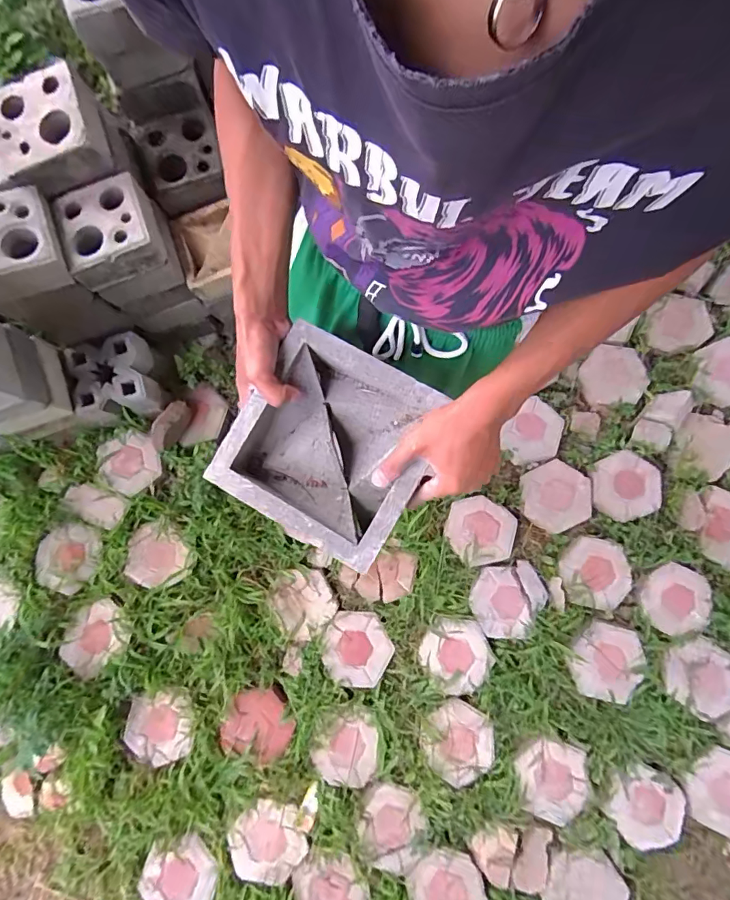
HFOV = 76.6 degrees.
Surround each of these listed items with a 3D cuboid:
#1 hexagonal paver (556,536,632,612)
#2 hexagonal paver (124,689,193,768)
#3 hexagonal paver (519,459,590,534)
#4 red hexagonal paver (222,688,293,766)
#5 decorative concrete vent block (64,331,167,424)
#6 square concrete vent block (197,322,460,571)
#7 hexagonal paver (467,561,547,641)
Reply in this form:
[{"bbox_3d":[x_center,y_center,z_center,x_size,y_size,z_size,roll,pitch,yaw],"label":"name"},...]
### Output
[{"bbox_3d":[0.664,0.355,1.332,0.190,0.030,0.192,16,77,3],"label":"hexagonal paver"},{"bbox_3d":[-0.564,0.757,1.251,0.180,0.045,0.182,-4,77,-1],"label":"hexagonal paver"},{"bbox_3d":[0.573,0.140,1.395,0.197,0.033,0.194,-25,78,-6],"label":"hexagonal paver"},{"bbox_3d":[-0.288,0.747,1.259,0.184,0.038,0.158,19,77,4],"label":"red hexagonal paver"},{"bbox_3d":[-0.734,-0.206,1.357,0.223,0.132,0.202,-12,80,-1],"label":"decorative concrete vent block"},{"bbox_3d":[-0.037,-0.005,0.498,0.196,0.068,0.195,29,78,6],"label":"square concrete vent block"},{"bbox_3d":[0.406,0.422,1.320,0.187,0.017,0.222,32,79,7],"label":"hexagonal paver"}]

